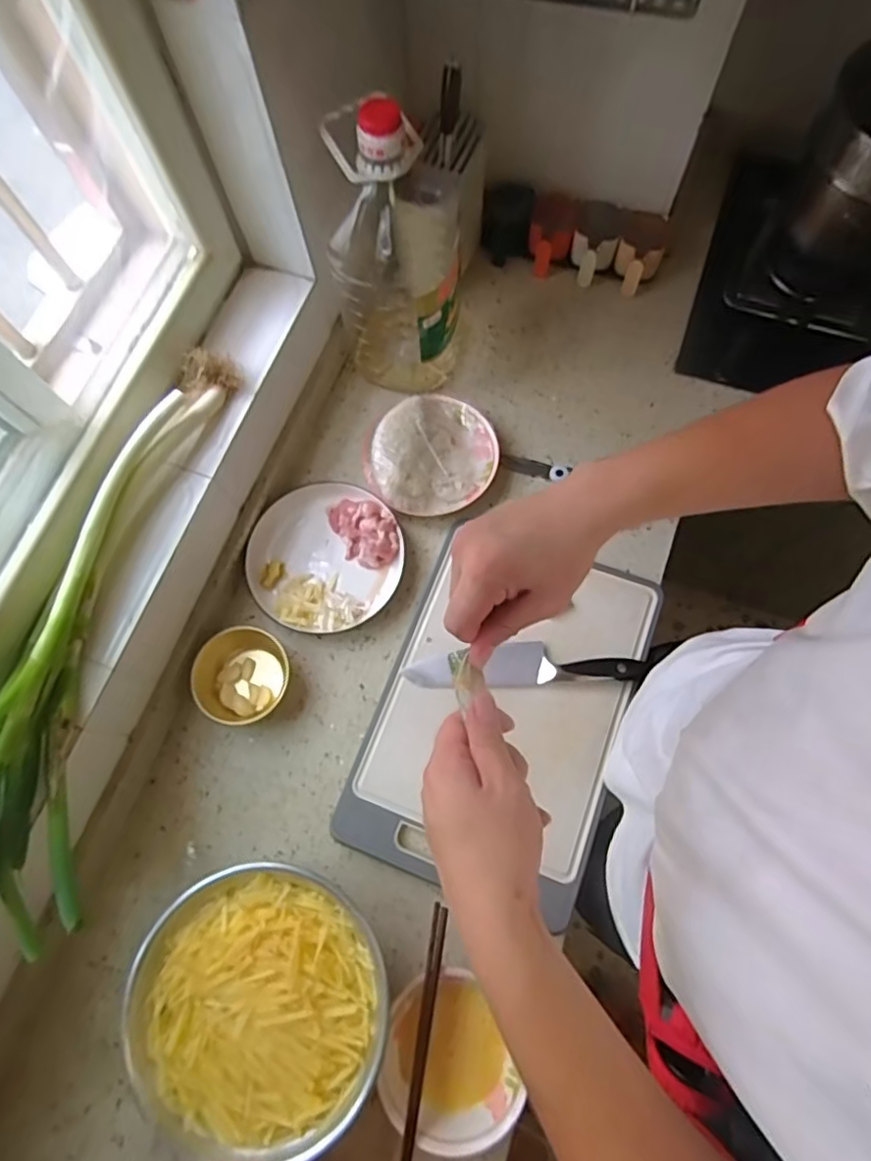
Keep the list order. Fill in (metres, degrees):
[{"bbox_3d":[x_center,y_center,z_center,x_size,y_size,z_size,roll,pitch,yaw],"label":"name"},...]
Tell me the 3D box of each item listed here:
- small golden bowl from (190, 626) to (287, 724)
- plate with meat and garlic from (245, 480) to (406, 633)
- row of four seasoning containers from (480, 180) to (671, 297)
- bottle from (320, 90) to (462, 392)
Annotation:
[{"bbox_3d":[-0.241,0.118,0.750,0.104,0.040,0.114,-1,72,2],"label":"small golden bowl"},{"bbox_3d":[-0.144,-0.031,0.791,0.196,0.042,0.193,-1,72,2],"label":"plate with meat and garlic"},{"bbox_3d":[0.201,-0.504,0.896,0.267,0.077,0.108,12,73,6],"label":"row of four seasoning containers"},{"bbox_3d":[-0.043,-0.391,0.740,0.137,0.343,0.145,4,72,4],"label":"bottle"}]

